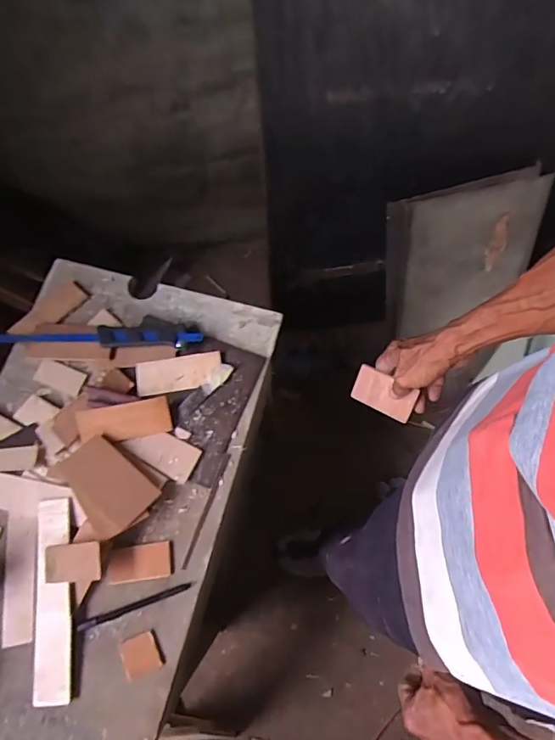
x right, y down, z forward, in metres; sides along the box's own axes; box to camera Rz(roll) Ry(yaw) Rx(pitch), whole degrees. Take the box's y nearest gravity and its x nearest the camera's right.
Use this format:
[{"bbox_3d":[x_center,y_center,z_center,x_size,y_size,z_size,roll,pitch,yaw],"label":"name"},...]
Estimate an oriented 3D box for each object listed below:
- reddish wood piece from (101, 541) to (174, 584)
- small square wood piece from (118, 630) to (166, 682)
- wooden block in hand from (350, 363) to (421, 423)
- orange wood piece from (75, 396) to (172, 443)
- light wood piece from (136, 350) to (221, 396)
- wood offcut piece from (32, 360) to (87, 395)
[{"bbox_3d":[-0.164,0.227,0.561,0.080,0.006,0.040,-7,70,-3],"label":"reddish wood piece"},{"bbox_3d":[-0.152,0.318,0.531,0.042,0.008,0.039,-22,72,-8],"label":"small square wood piece"},{"bbox_3d":[0.136,0.030,0.607,0.078,0.004,0.049,26,112,20],"label":"wooden block in hand"},{"bbox_3d":[-0.192,0.064,0.597,0.111,0.006,0.045,-10,95,-10],"label":"orange wood piece"},{"bbox_3d":[-0.130,0.004,0.632,0.112,0.007,0.044,-9,95,-3],"label":"light wood piece"},{"bbox_3d":[-0.291,0.010,0.636,0.066,0.010,0.029,19,71,7],"label":"wood offcut piece"}]

